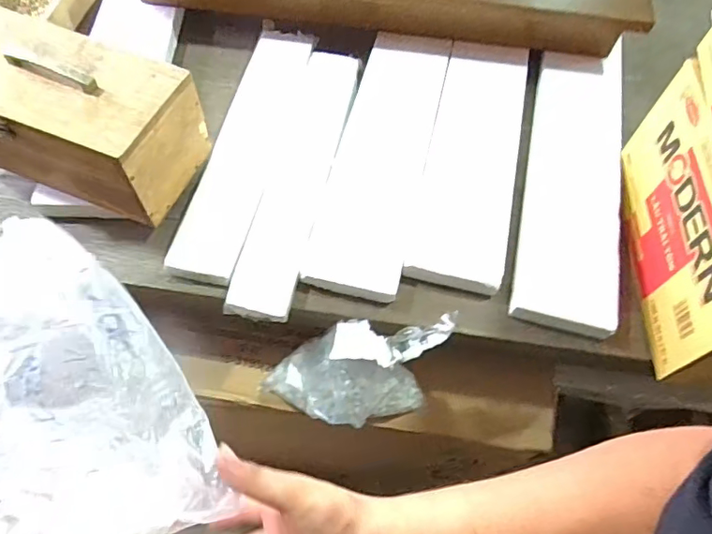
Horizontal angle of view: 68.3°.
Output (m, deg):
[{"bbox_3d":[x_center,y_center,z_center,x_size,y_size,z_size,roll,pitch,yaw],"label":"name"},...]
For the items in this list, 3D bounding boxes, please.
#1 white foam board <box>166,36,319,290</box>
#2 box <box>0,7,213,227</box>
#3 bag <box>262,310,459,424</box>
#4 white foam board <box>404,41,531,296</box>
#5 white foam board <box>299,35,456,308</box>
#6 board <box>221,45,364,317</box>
[{"bbox_3d":[-0.190,-0.233,0.936,0.113,0.012,0.570,10,61,3],"label":"white foam board"},{"bbox_3d":[-0.424,-0.223,0.806,0.316,0.190,0.186,21,62,9],"label":"box"},{"bbox_3d":[-0.004,0.167,0.812,0.265,0.193,0.130,4,61,0],"label":"bag"},{"bbox_3d":[0.215,-0.223,0.946,0.154,0.021,0.574,13,61,5],"label":"white foam board"},{"bbox_3d":[0.052,-0.220,0.945,0.158,0.014,0.597,13,61,5],"label":"white foam board"},{"bbox_3d":[-0.092,-0.179,0.911,0.100,0.009,0.579,11,61,3],"label":"board"}]

